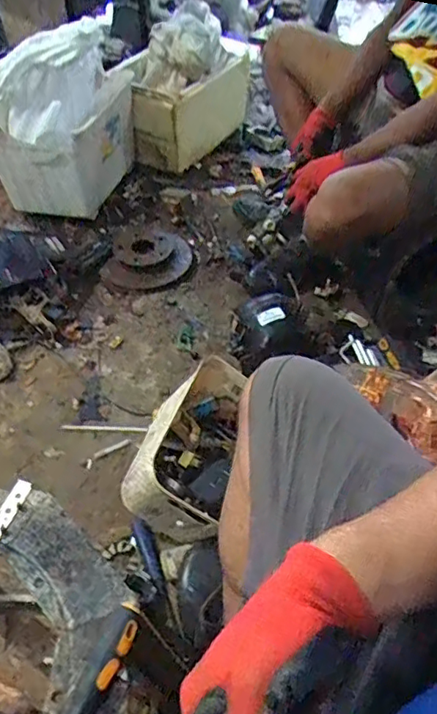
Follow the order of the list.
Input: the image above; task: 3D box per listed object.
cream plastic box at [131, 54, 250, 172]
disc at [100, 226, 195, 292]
[{"bbox_3d":[-0.067,-0.808,1.802,0.165,0.212,0.484,23,48,18],"label":"cream plastic box"},{"bbox_3d":[-0.174,-0.256,1.453,0.201,0.054,0.218,2,45,-2],"label":"disc"}]

